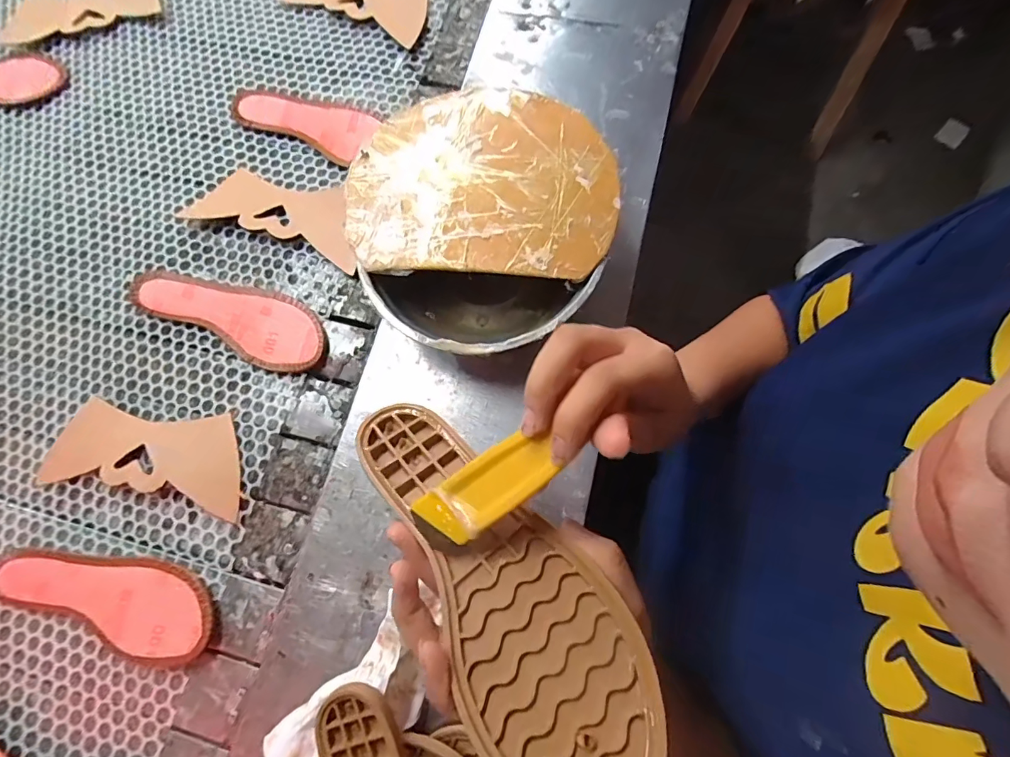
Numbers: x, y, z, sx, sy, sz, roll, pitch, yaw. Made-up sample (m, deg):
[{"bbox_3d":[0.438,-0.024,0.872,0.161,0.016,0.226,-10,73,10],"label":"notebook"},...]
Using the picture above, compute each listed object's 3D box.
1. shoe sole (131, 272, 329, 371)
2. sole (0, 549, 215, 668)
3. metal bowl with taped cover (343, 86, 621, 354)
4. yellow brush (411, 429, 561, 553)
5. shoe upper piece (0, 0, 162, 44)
[{"bbox_3d":[-0.294,-0.072,0.490,0.223,0.015,0.073,22,77,7],"label":"shoe sole"},{"bbox_3d":[-0.365,0.196,0.420,0.216,0.017,0.074,16,77,6],"label":"sole"},{"bbox_3d":[-0.024,-0.143,0.435,0.234,0.072,0.247,0,76,2],"label":"metal bowl with taped cover"},{"bbox_3d":[-0.012,0.058,0.233,0.082,0.011,0.032,-36,77,12],"label":"yellow brush"},{"bbox_3d":[-0.571,-0.507,0.617,0.216,0.005,0.105,-12,76,2],"label":"shoe upper piece"}]

